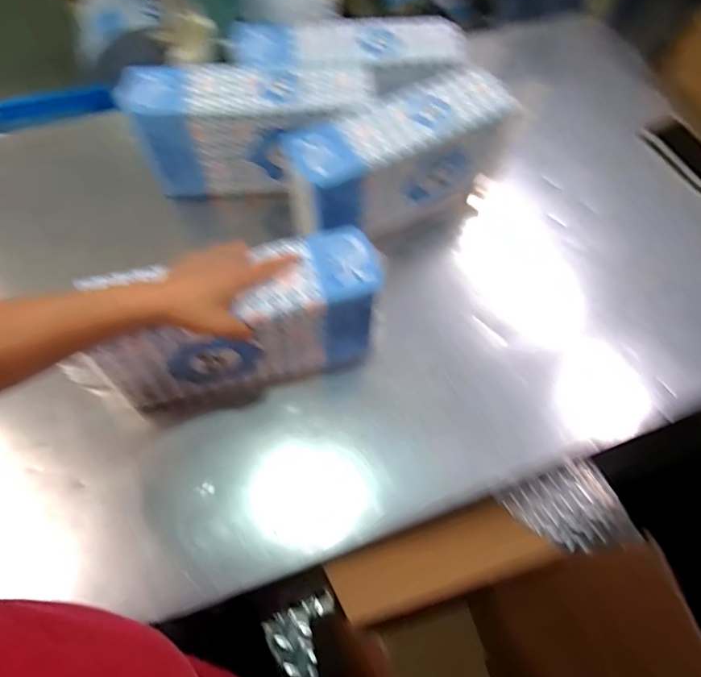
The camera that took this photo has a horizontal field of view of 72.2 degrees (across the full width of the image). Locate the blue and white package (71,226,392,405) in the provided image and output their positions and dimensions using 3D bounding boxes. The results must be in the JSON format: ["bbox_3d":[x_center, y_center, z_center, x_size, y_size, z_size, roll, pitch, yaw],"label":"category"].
[{"bbox_3d":[-0.117,-0.018,0.577,0.313,0.166,0.099,-15,65,-9],"label":"blue and white package"}]

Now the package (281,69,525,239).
[{"bbox_3d":[0.075,-0.256,0.700,0.327,0.159,0.106,-24,67,-13],"label":"package"}]

